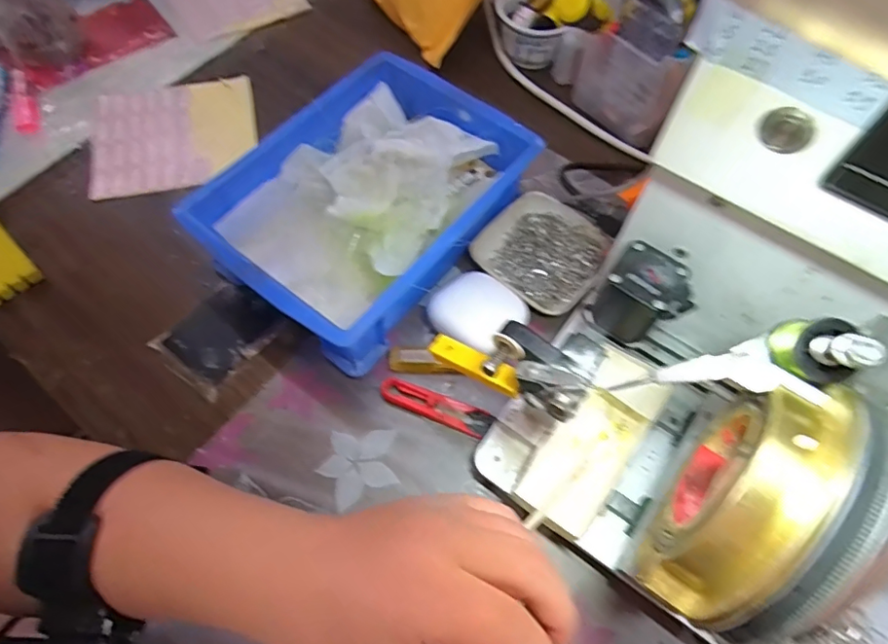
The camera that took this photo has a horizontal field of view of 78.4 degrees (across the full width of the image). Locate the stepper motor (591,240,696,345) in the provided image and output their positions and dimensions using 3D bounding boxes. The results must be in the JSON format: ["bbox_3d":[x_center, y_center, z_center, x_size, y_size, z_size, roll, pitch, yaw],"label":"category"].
[{"bbox_3d":[0.131,-0.014,0.365,0.053,0.059,0.047,35,68,15],"label":"stepper motor"}]

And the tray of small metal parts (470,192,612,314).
[{"bbox_3d":[0.083,-0.059,0.466,0.099,0.022,0.095,33,67,14],"label":"tray of small metal parts"}]

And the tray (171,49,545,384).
[{"bbox_3d":[-0.060,-0.099,0.455,0.181,0.075,0.248,36,68,16],"label":"tray"}]

